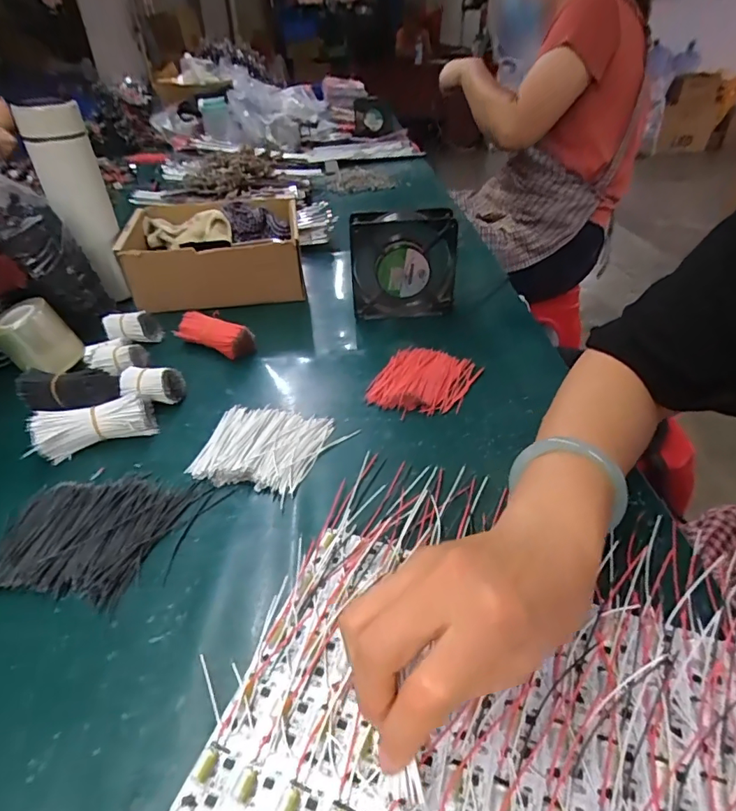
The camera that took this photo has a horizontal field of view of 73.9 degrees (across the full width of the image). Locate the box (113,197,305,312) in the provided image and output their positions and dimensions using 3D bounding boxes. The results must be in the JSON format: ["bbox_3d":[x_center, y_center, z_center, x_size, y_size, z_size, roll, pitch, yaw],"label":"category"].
[{"bbox_3d":[-0.200,-0.207,0.655,0.214,0.078,0.163,-6,38,-6],"label":"box"}]

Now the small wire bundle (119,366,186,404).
[{"bbox_3d":[-0.208,-0.017,0.470,0.053,0.035,0.034,-3,37,-2],"label":"small wire bundle"}]

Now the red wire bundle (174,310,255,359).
[{"bbox_3d":[-0.169,-0.079,0.545,0.088,0.038,0.034,16,41,22],"label":"red wire bundle"}]

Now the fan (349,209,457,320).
[{"bbox_3d":[0.041,-0.161,0.574,0.120,0.123,0.034,-6,38,-5],"label":"fan"}]

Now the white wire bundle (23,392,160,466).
[{"bbox_3d":[-0.238,0.016,0.426,0.093,0.035,0.036,-18,40,-20],"label":"white wire bundle"}]

